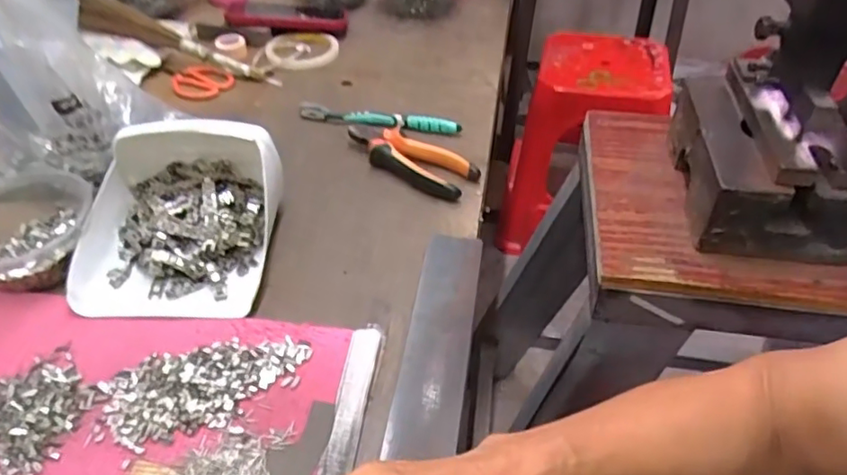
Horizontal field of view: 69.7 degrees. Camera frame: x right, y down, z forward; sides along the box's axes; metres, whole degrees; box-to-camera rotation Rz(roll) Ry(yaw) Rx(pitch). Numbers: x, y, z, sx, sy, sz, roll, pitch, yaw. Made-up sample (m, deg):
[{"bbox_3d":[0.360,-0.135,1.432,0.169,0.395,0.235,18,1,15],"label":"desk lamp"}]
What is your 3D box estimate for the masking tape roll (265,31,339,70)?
[{"bbox_3d":[-0.167,-0.259,0.840,0.097,0.014,0.095,-1,43,-1],"label":"masking tape roll"}]

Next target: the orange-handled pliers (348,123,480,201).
[{"bbox_3d":[-0.017,-0.084,0.643,0.153,0.029,0.052,28,49,27],"label":"orange-handled pliers"}]

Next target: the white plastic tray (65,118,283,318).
[{"bbox_3d":[-0.207,-0.025,0.520,0.162,0.085,0.176,-1,43,-1],"label":"white plastic tray"}]

